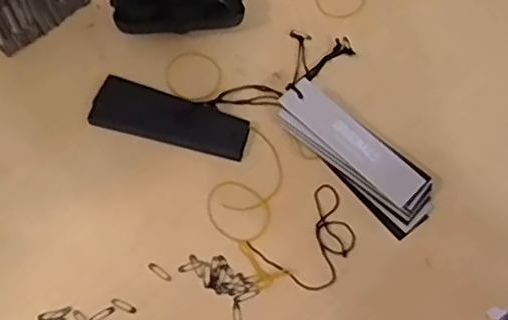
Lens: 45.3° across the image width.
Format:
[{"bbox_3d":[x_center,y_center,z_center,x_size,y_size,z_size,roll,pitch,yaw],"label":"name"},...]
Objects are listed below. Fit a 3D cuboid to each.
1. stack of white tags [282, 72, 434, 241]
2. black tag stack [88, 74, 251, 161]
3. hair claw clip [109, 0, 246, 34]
[{"bbox_3d":[0.079,-0.006,0.473,0.044,0.028,0.140,-40,73,-19],"label":"stack of white tags"},{"bbox_3d":[-0.067,-0.034,0.490,0.126,0.015,0.044,16,65,5],"label":"black tag stack"},{"bbox_3d":[-0.065,-0.137,0.532,0.109,0.025,0.049,-6,65,-6],"label":"hair claw clip"}]

